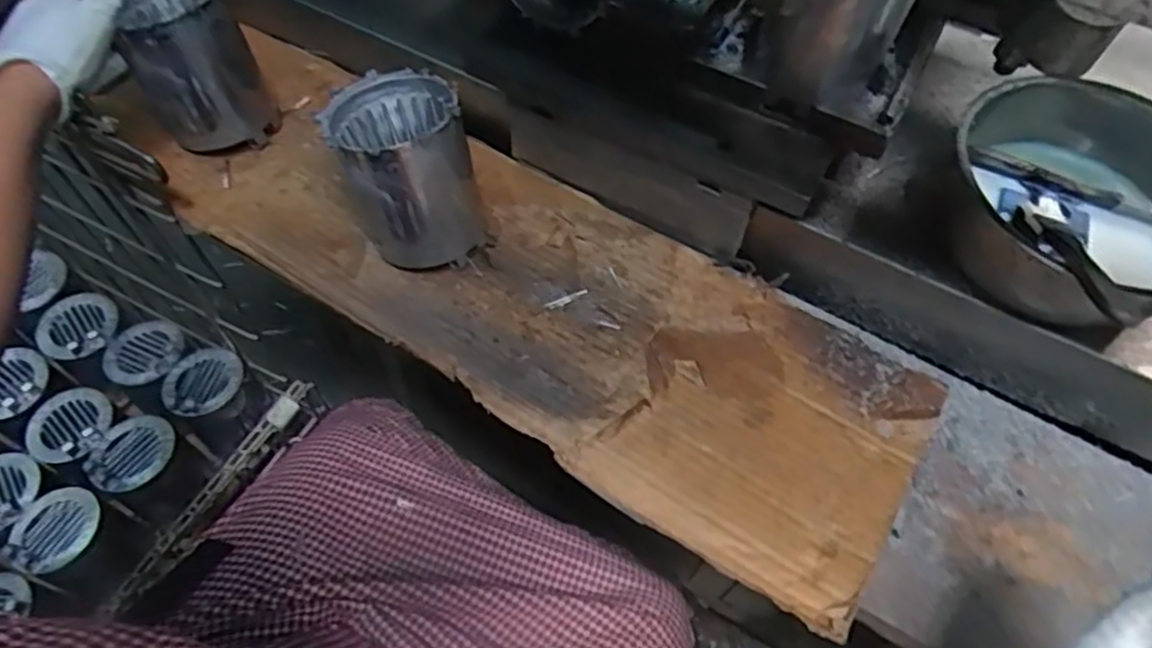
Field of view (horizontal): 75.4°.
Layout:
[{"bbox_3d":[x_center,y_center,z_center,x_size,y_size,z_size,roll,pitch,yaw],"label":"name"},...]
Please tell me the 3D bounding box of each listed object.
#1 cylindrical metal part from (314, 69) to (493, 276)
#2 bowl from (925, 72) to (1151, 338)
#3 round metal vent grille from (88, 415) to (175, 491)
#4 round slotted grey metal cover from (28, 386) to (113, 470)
[{"bbox_3d":[-0.123,-0.116,0.553,0.097,0.121,0.104,1,59,-2],"label":"cylindrical metal part"},{"bbox_3d":[0.342,-0.080,0.508,0.164,0.097,0.167,1,59,-2],"label":"bowl"},{"bbox_3d":[-0.460,0.133,0.771,0.081,0.015,0.077,1,59,-2],"label":"round metal vent grille"},{"bbox_3d":[-0.539,0.109,0.791,0.080,0.011,0.081,1,59,-2],"label":"round slotted grey metal cover"}]

